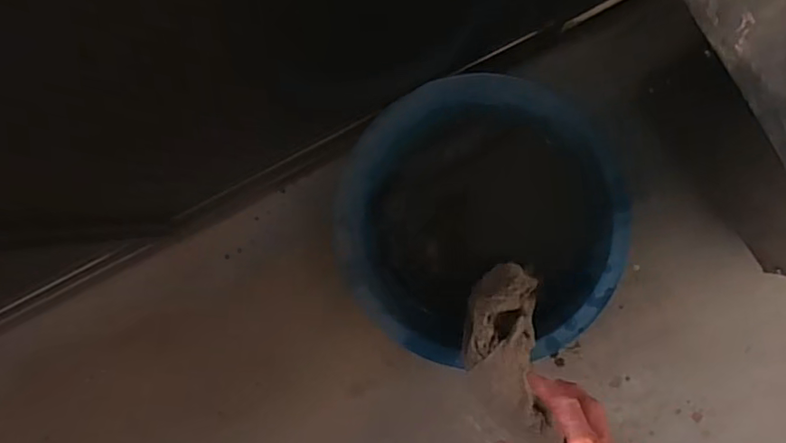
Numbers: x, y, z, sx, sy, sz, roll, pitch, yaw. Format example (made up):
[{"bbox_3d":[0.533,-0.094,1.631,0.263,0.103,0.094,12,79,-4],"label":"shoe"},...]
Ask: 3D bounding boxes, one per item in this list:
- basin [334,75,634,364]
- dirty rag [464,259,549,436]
[{"bbox_3d":[0.121,-0.008,0.794,0.369,0.121,0.366,0,93,6],"label":"basin"},{"bbox_3d":[0.133,0.121,0.659,0.095,0.225,0.065,15,123,5],"label":"dirty rag"}]

